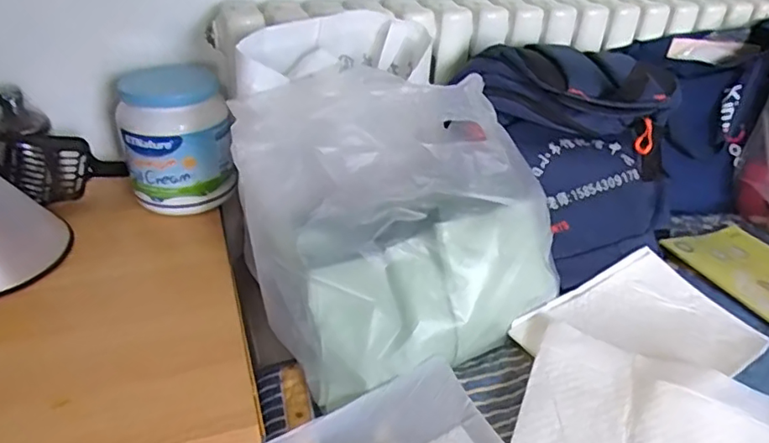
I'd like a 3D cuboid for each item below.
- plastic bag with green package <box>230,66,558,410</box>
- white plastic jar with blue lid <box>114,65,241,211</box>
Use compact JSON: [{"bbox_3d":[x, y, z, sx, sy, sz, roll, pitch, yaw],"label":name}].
[{"bbox_3d":[0.006,-0.026,0.655,0.313,0.279,0.269,-22,40,-34],"label":"plastic bag with green package"},{"bbox_3d":[-0.283,-0.116,0.781,0.125,0.154,0.131,-11,35,-22],"label":"white plastic jar with blue lid"}]

